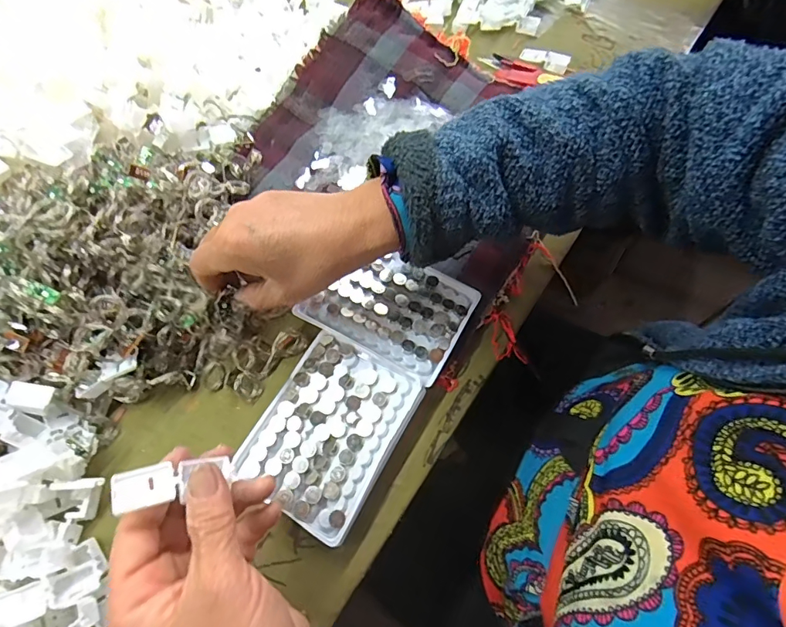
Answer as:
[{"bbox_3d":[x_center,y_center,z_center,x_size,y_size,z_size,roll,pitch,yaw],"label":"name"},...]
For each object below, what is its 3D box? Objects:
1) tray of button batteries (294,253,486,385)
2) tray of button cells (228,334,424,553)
[{"bbox_3d":[-0.001,-0.005,0.374,0.122,0.022,0.089,27,68,12],"label":"tray of button batteries"},{"bbox_3d":[-0.046,0.085,0.334,0.095,0.027,0.124,28,68,12],"label":"tray of button cells"}]

